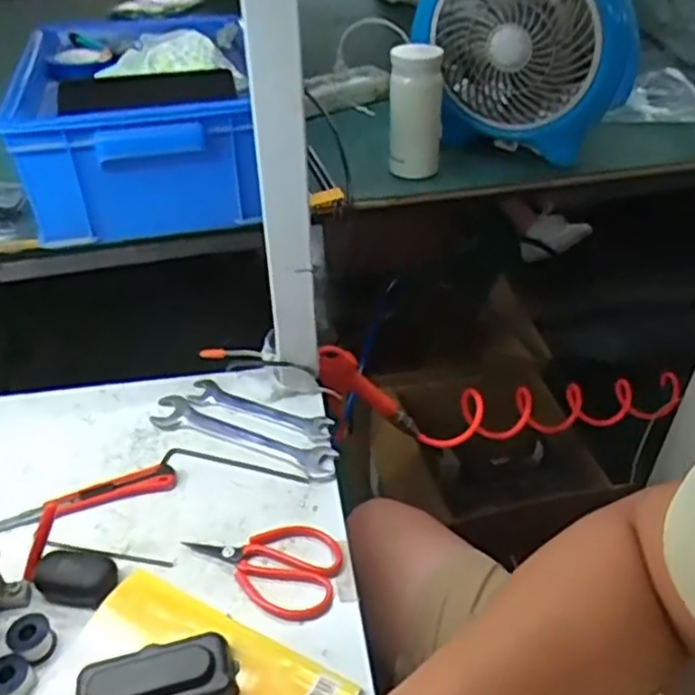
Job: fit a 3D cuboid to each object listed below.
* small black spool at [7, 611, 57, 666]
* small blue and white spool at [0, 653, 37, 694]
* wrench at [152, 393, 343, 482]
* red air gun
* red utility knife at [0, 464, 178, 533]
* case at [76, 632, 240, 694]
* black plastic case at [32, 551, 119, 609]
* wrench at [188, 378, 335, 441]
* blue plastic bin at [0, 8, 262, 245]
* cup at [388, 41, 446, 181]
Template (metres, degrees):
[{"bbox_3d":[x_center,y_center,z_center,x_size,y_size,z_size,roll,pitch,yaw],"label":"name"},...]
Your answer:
[{"bbox_3d":[-0.232,0.213,0.513,0.028,0.025,0.025,-31,48,-32],"label":"small black spool"},{"bbox_3d":[-0.239,0.234,0.494,0.025,0.025,0.029,30,48,31],"label":"small blue and white spool"},{"bbox_3d":[-0.103,0.087,0.679,0.197,0.006,0.039,17,42,19],"label":"wrench"},{"bbox_3d":[0.007,0.044,0.815,0.057,0.132,0.023,-35,35,20],"label":"red air gun"},{"bbox_3d":[-0.232,0.134,0.625,0.154,0.015,0.030,-14,41,-16],"label":"red utility knife"},{"bbox_3d":[-0.132,0.238,0.486,0.105,0.031,0.050,-11,41,-13],"label":"case"},{"bbox_3d":[-0.217,0.183,0.554,0.064,0.027,0.035,9,40,10],"label":"black plastic case"},{"bbox_3d":[-0.089,0.061,0.711,0.158,0.006,0.027,16,42,19],"label":"wrench"},{"bbox_3d":[-0.226,-0.257,0.757,0.213,0.152,0.316,-8,40,-10],"label":"blue plastic bin"},{"bbox_3d":[0.077,-0.267,0.789,0.058,0.143,0.069,5,40,6],"label":"cup"}]

